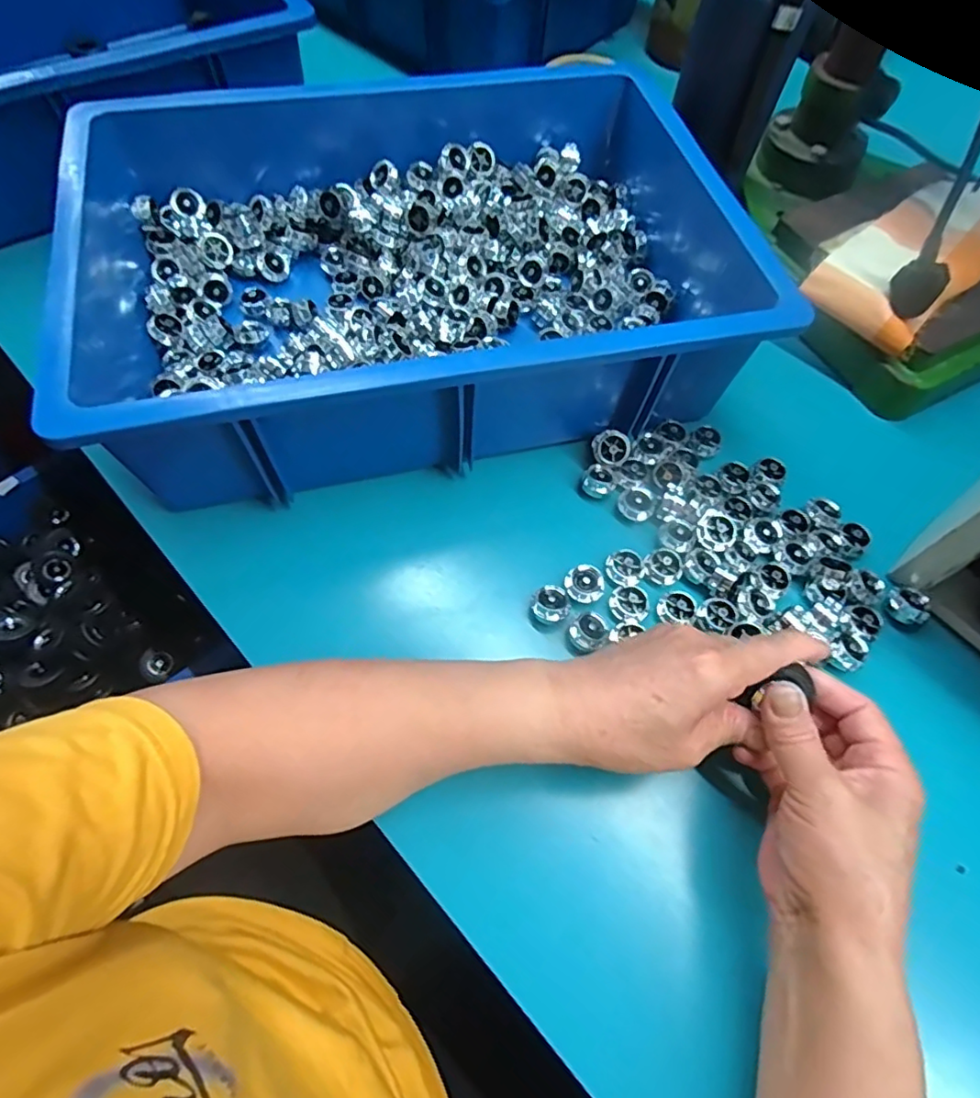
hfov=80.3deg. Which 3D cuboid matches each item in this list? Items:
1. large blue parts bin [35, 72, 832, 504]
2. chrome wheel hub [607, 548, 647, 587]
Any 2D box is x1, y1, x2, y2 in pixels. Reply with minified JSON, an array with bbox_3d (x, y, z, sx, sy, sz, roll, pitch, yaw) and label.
[{"bbox_3d":[-0.062,-0.216,0.424,0.481,0.106,0.327,-12,66,-7],"label":"large blue parts bin"},{"bbox_3d":[0.090,0.014,0.388,0.024,0.018,0.023,0,65,-1],"label":"chrome wheel hub"}]

